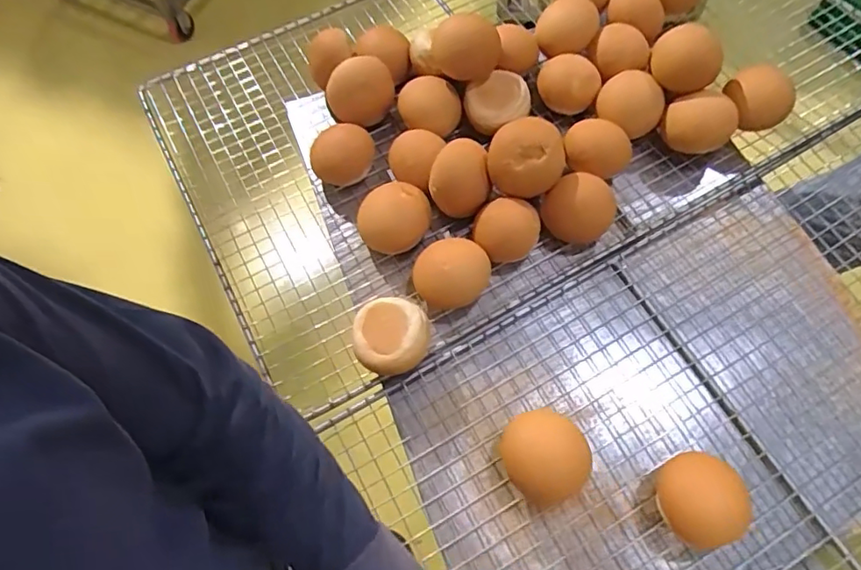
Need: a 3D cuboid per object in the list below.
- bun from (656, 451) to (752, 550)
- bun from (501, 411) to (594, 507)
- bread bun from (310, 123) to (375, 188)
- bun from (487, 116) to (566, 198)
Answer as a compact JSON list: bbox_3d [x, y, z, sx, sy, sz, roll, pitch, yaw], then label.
[{"bbox_3d":[0.244,0.193,0.518,0.063,0.041,0.078,-22,66,-7],"label":"bun"},{"bbox_3d":[0.106,0.159,0.539,0.079,0.044,0.082,-31,67,-11],"label":"bun"},{"bbox_3d":[-0.107,-0.158,0.708,0.079,0.051,0.066,-14,65,-4],"label":"bread bun"},{"bbox_3d":[0.104,-0.141,0.623,0.082,0.062,0.074,14,66,6],"label":"bun"}]

